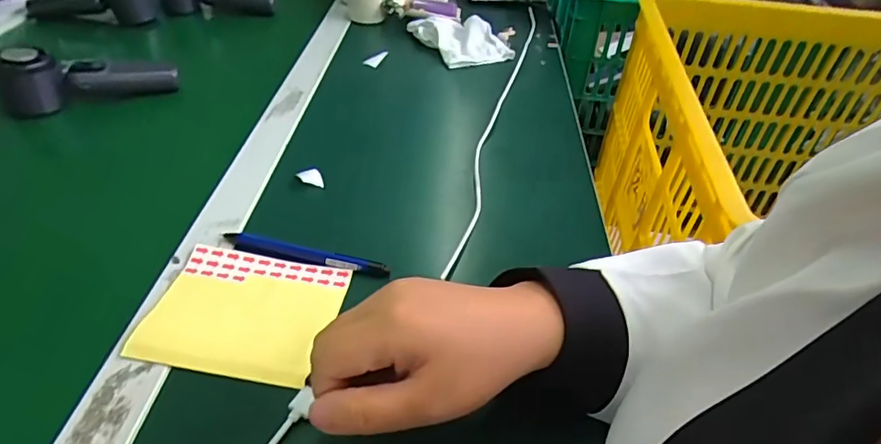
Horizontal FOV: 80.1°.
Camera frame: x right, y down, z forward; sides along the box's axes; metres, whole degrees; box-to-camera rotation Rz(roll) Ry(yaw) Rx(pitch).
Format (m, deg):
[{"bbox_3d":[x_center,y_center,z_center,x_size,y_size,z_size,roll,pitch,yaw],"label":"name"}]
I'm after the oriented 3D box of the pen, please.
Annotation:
[{"bbox_3d":[-0.102,0.024,0.397,0.128,0.008,0.011,10,42,7],"label":"pen"}]

